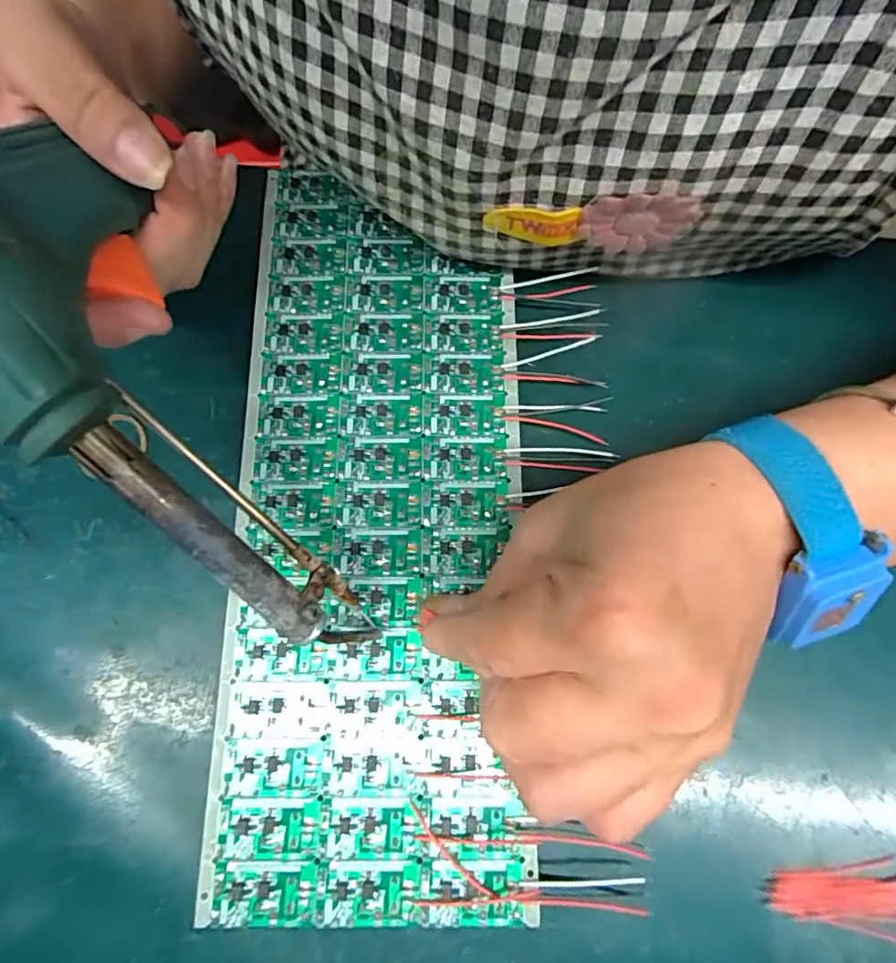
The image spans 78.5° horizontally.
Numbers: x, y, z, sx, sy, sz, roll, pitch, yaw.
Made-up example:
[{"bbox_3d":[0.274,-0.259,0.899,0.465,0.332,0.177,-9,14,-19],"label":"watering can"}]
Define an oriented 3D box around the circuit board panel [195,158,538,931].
[{"bbox_3d":[-0.031,0.007,0.221,0.109,0.004,0.290,-1,75,0],"label":"circuit board panel"}]

